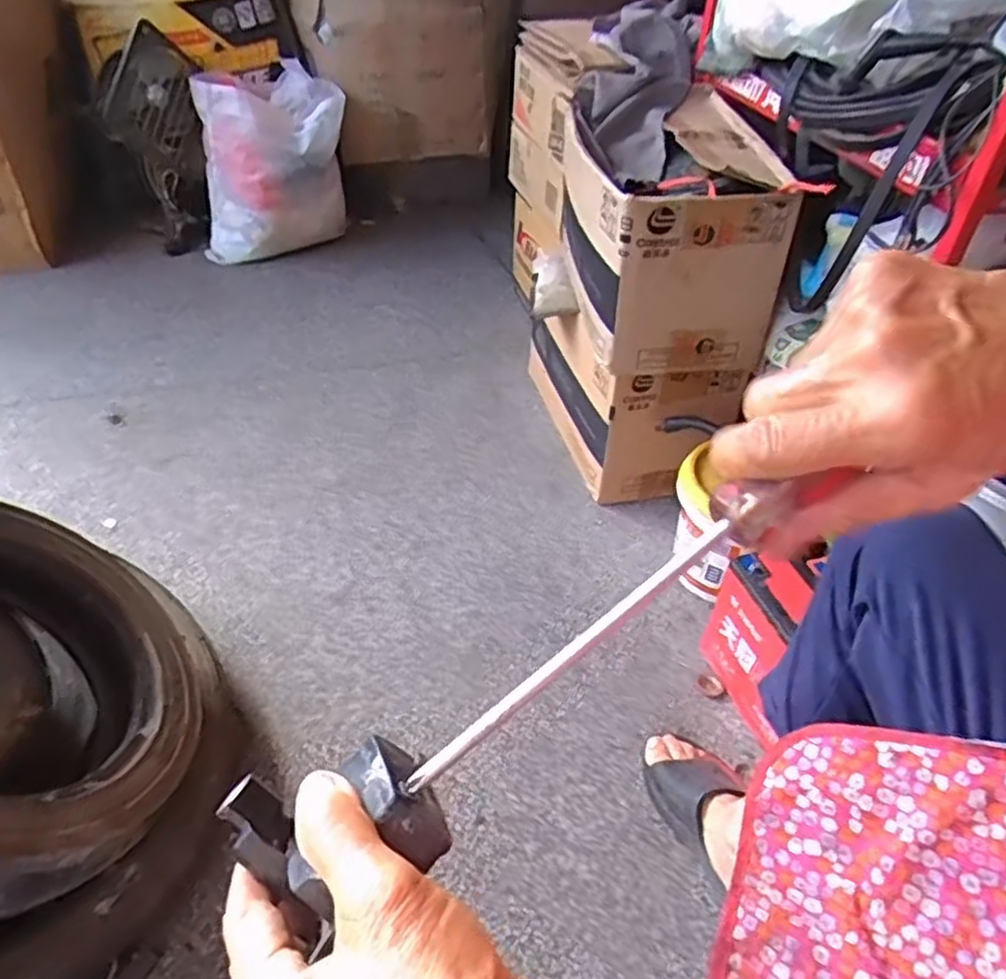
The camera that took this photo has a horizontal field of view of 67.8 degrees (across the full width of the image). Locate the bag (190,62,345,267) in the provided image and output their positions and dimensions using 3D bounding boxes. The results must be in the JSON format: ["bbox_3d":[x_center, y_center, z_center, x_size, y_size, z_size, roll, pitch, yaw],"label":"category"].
[{"bbox_3d":[-0.507,-0.705,1.654,0.313,0.349,0.209,-10,43,-17],"label":"bag"}]

